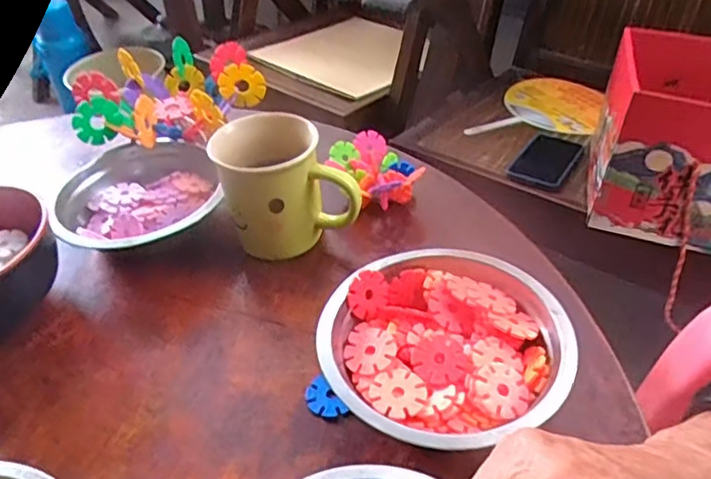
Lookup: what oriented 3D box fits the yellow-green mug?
[{"bbox_3d":[-0.053,-0.040,0.475,0.105,0.096,0.069,-6,41,-2],"label":"yellow-green mug"}]

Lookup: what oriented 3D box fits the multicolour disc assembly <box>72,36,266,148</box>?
[{"bbox_3d":[-0.177,-0.136,0.575,0.168,0.055,0.145,-18,43,-16],"label":"multicolour disc assembly"}]

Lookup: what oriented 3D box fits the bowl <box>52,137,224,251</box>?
[{"bbox_3d":[-0.178,-0.028,0.508,0.134,0.048,0.120,-18,43,-16],"label":"bowl"}]

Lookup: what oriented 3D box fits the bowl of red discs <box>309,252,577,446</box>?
[{"bbox_3d":[0.051,0.070,0.371,0.142,0.045,0.135,-2,41,2],"label":"bowl of red discs"}]

